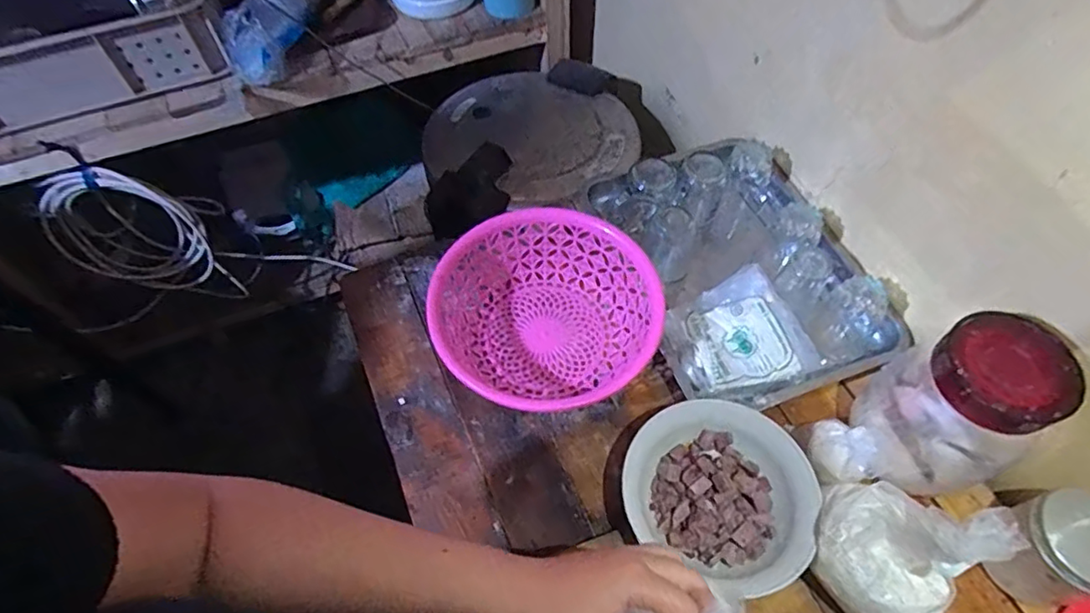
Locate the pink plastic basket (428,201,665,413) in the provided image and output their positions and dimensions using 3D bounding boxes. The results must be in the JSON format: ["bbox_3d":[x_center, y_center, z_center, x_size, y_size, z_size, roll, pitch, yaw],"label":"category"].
[{"bbox_3d":[0.003,0.008,0.693,0.244,0.087,0.246,0,59,0],"label":"pink plastic basket"}]

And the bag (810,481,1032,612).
[{"bbox_3d":[0.303,0.214,0.509,0.103,0.167,0.119,17,60,10],"label":"bag"}]

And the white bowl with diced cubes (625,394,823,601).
[{"bbox_3d":[0.177,0.187,0.598,0.166,0.065,0.179,0,59,0],"label":"white bowl with diced cubes"}]

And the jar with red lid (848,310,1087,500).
[{"bbox_3d":[0.397,0.097,0.561,0.105,0.181,0.113,0,59,0],"label":"jar with red lid"}]

